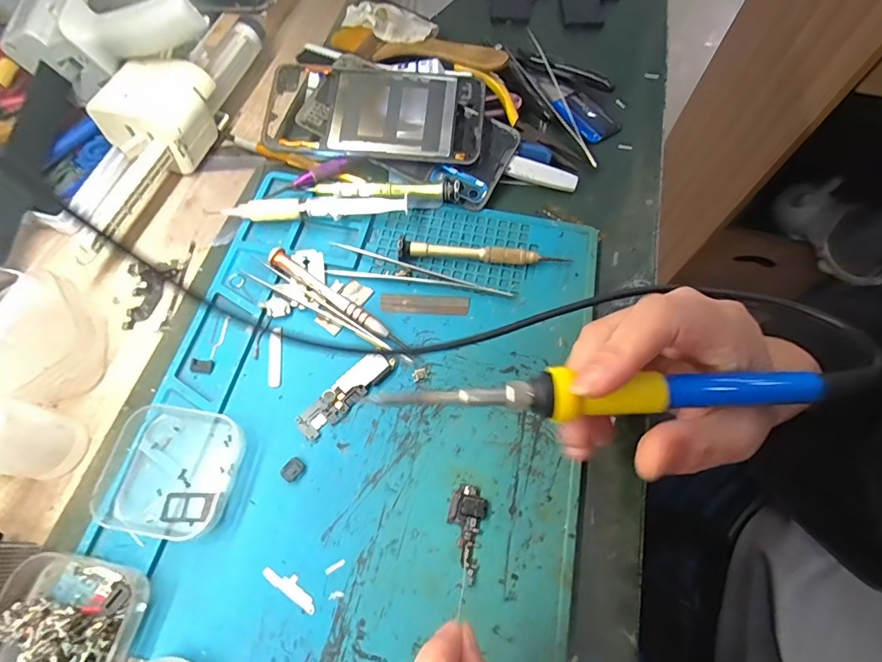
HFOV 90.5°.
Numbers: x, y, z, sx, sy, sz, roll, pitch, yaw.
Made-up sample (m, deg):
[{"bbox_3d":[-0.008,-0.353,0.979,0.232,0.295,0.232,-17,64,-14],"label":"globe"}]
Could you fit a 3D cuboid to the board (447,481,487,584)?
[{"bbox_3d":[0.012,0.104,0.228,0.019,0.004,0.045,11,66,5],"label":"board"}]

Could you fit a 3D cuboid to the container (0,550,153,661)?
[{"bbox_3d":[-0.176,0.140,0.201,0.063,0.023,0.063,7,66,3],"label":"container"}]

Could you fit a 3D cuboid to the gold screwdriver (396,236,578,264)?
[{"bbox_3d":[0.028,-0.052,0.293,0.113,0.015,0.011,1,65,0],"label":"gold screwdriver"}]

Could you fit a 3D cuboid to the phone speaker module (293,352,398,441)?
[{"bbox_3d":[-0.056,0.036,0.258,0.064,0.006,0.017,-42,72,-17],"label":"phone speaker module"}]

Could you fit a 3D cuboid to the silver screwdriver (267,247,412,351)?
[{"bbox_3d":[-0.066,-0.020,0.278,0.109,0.013,0.011,34,70,14],"label":"silver screwdriver"}]

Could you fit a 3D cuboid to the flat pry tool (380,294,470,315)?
[{"bbox_3d":[-0.010,-0.018,0.285,0.057,0.004,0.013,4,65,2],"label":"flat pry tool"}]

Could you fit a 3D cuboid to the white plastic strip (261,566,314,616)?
[{"bbox_3d":[-0.075,0.128,0.219,0.032,0.004,0.009,30,69,13],"label":"white plastic strip"}]

